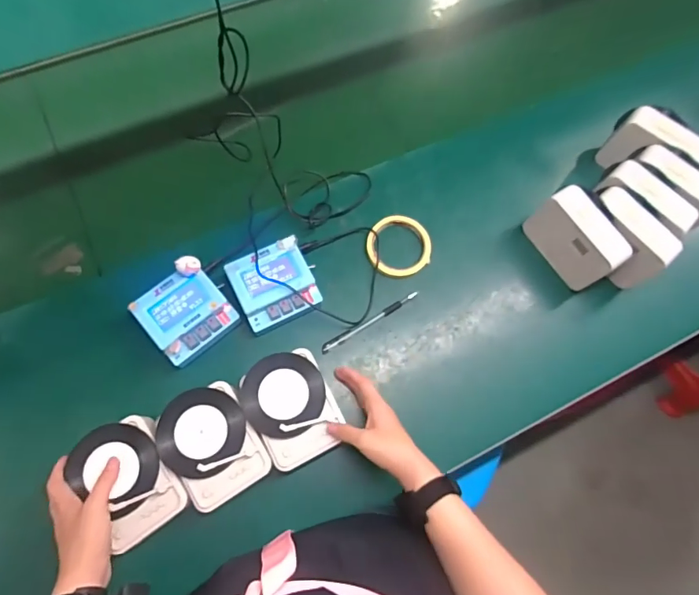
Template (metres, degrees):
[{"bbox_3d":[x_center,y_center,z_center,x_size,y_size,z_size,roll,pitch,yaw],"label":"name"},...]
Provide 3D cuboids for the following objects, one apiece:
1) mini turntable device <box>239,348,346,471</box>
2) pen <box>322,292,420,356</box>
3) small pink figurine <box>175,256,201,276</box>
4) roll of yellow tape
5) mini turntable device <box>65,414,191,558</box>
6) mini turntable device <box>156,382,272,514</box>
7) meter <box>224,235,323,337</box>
[{"bbox_3d":[-0.070,0.131,0.552,0.098,0.015,0.130,-25,74,-10],"label":"mini turntable device"},{"bbox_3d":[0.029,0.033,0.634,0.157,0.005,0.012,-31,75,-12],"label":"pen"},{"bbox_3d":[-0.207,-0.041,0.586,0.028,0.025,0.018,-29,75,-11],"label":"small pink figurine"},{"bbox_3d":[0.073,-0.076,0.663,0.092,0.016,0.092,1,71,-2],"label":"roll of yellow tape"},{"bbox_3d":[-0.251,0.204,0.515,0.090,0.020,0.127,-34,76,-12],"label":"mini turntable device"},{"bbox_3d":[-0.165,0.173,0.539,0.099,0.021,0.132,-31,75,-12],"label":"mini turntable device"},{"bbox_3d":[-0.101,-0.016,0.614,0.100,0.049,0.101,-24,74,-10],"label":"meter"}]

